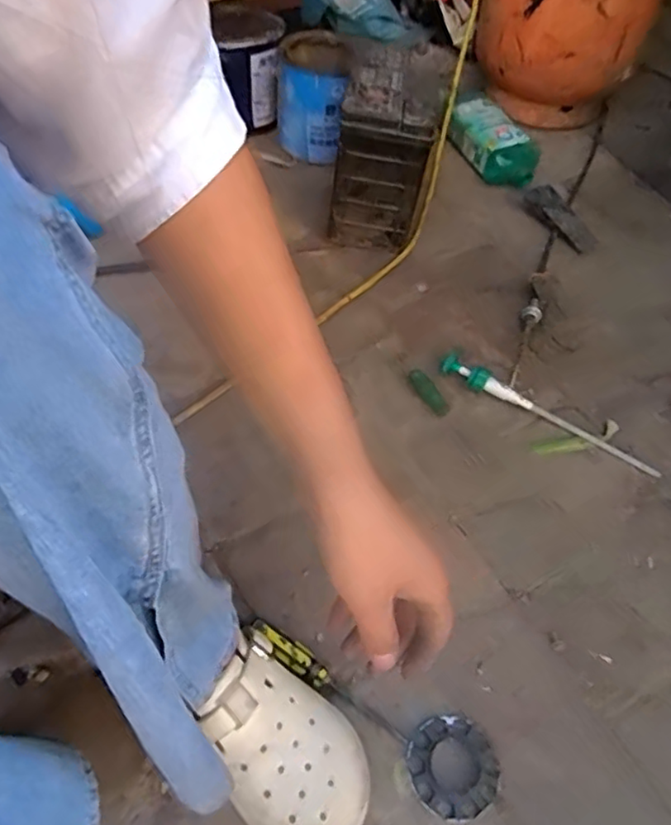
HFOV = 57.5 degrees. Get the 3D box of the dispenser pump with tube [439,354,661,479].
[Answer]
[{"bbox_3d":[0.256,-0.001,0.752,0.283,0.029,0.023,31,58,20],"label":"dispenser pump with tube"}]

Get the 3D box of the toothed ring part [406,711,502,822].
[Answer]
[{"bbox_3d":[0.100,0.302,0.522,0.074,0.005,0.076,-30,60,-22],"label":"toothed ring part"}]

